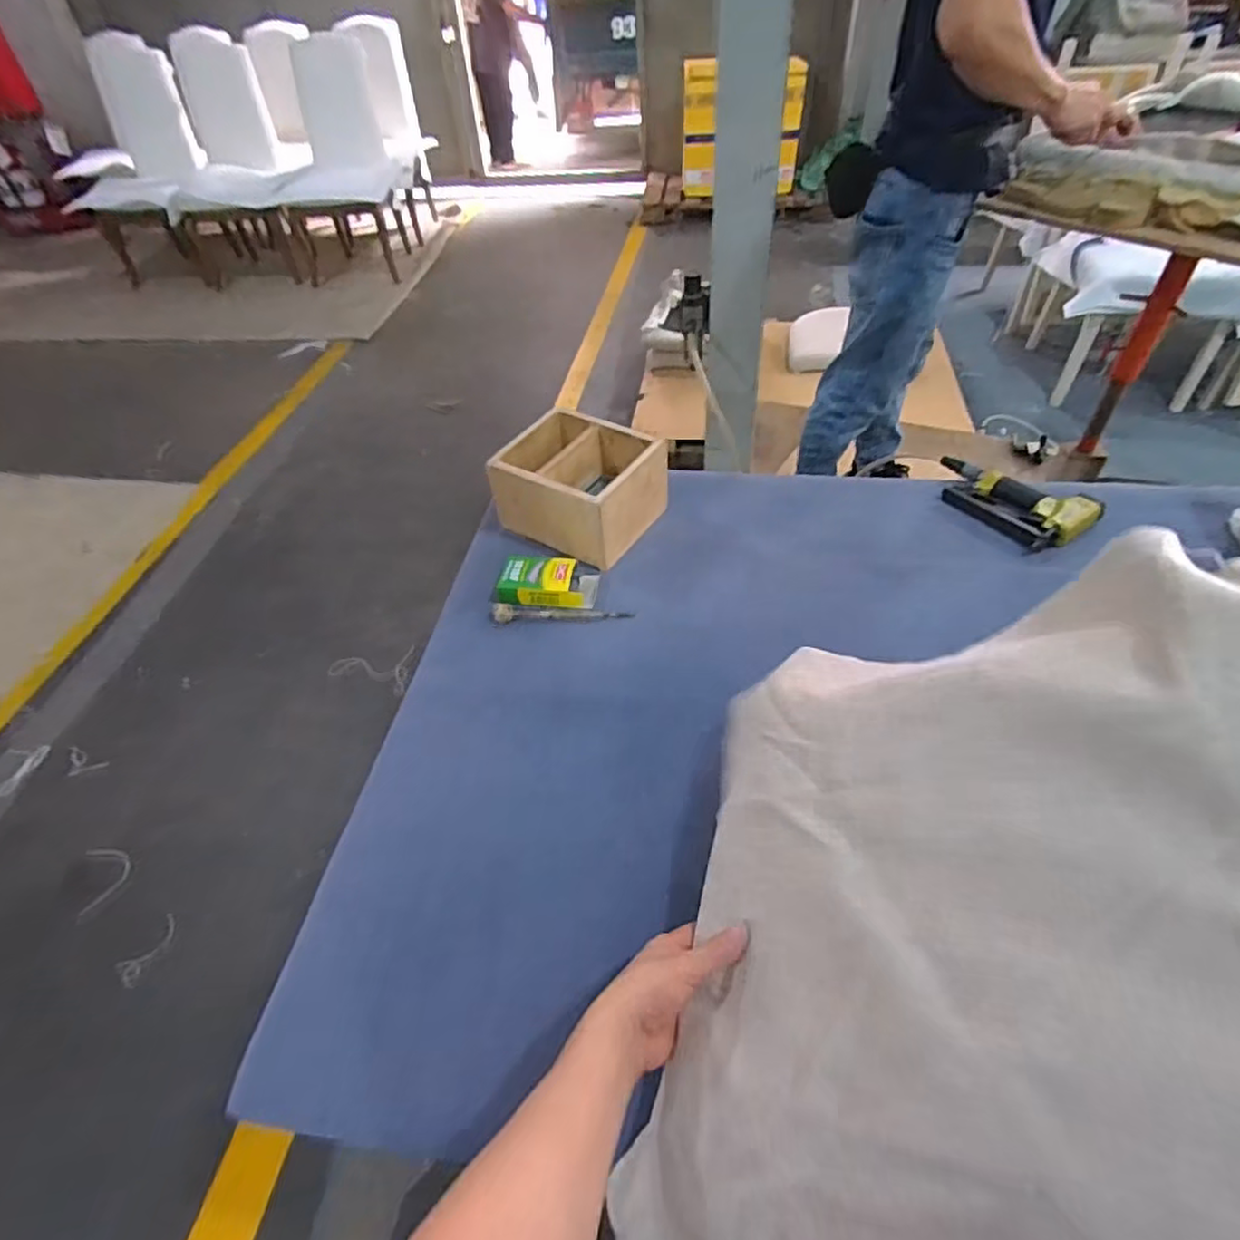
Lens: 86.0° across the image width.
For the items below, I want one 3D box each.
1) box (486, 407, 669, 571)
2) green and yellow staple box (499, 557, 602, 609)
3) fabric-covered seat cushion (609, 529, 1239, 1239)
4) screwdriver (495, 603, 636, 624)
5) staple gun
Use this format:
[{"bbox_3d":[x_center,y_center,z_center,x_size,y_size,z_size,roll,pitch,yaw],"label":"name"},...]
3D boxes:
[{"bbox_3d":[-0.061,-0.222,1.066,0.223,0.129,0.211,27,56,27],"label":"box"},{"bbox_3d":[-0.109,-0.061,1.004,0.148,0.035,0.086,3,48,8],"label":"green and yellow staple box"},{"bbox_3d":[0.215,0.236,0.428,0.483,0.047,0.523,-18,55,51],"label":"fabric-covered seat cushion"},{"bbox_3d":[-0.086,-0.011,0.990,0.205,0.026,0.030,-3,48,3],"label":"screwdriver"},{"bbox_3d":[0.608,-0.192,1.043,0.133,0.045,0.230,-33,53,-22],"label":"staple gun"}]

